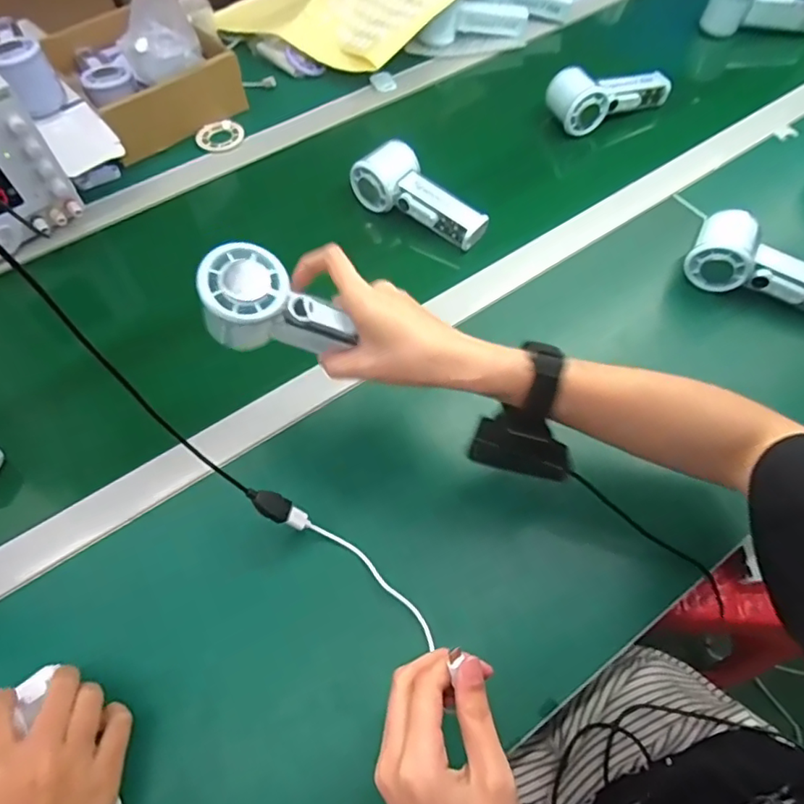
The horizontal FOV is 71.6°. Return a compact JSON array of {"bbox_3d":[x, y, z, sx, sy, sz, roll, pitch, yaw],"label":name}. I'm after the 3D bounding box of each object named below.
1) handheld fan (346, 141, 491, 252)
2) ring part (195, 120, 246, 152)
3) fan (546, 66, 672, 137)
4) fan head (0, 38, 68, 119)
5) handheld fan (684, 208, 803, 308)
[{"bbox_3d":[0.019,-0.223,0.595,0.155,0.052,0.059,32,65,19],"label":"handheld fan"},{"bbox_3d":[-0.224,-0.331,0.694,0.055,0.010,0.051,-1,59,1],"label":"ring part"},{"bbox_3d":[0.256,-0.385,0.687,0.154,0.056,0.059,-25,62,-13],"label":"fan"},{"bbox_3d":[-0.393,-0.343,0.590,0.050,0.059,0.046,-35,64,-18],"label":"fan head"},{"bbox_3d":[0.348,-0.122,0.519,0.153,0.051,0.055,33,65,19],"label":"handheld fan"}]

